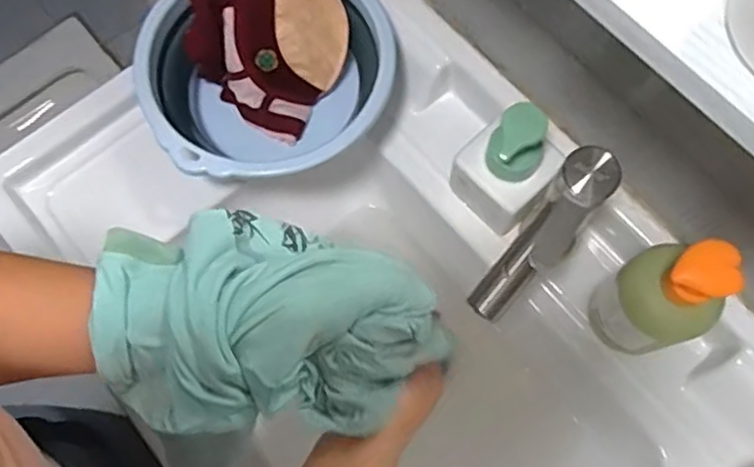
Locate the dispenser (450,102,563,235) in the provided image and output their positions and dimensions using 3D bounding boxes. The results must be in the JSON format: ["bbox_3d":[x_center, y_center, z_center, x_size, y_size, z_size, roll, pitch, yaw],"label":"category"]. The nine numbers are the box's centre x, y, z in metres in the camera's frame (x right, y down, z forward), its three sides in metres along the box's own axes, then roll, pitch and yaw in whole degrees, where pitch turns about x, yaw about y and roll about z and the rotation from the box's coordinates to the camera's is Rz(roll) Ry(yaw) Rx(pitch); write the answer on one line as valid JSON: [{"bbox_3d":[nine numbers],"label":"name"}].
[{"bbox_3d":[0.116,-0.063,0.573,0.075,0.134,0.071,41,77,12],"label":"dispenser"}]

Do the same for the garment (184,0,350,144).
[{"bbox_3d":[-0.121,-0.198,0.631,0.158,0.132,0.120,31,75,10],"label":"garment"}]

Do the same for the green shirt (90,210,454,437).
[{"bbox_3d":[-0.054,0.054,0.384,0.191,0.071,0.123,-1,72,0],"label":"green shirt"}]

